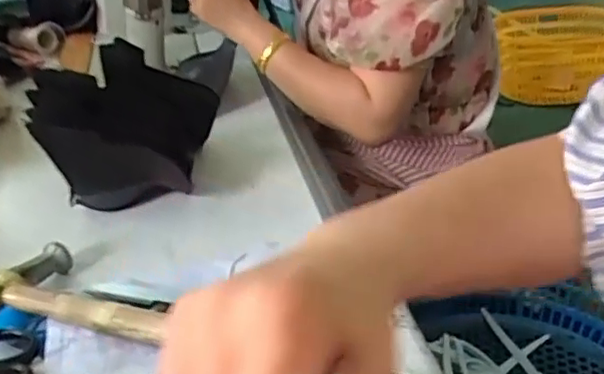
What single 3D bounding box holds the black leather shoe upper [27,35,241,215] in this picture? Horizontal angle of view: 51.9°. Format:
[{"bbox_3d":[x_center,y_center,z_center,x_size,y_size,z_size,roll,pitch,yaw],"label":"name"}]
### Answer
[{"bbox_3d":[-0.163,-0.055,0.636,0.203,0.156,0.099,-20,35,-28],"label":"black leather shoe upper"}]

